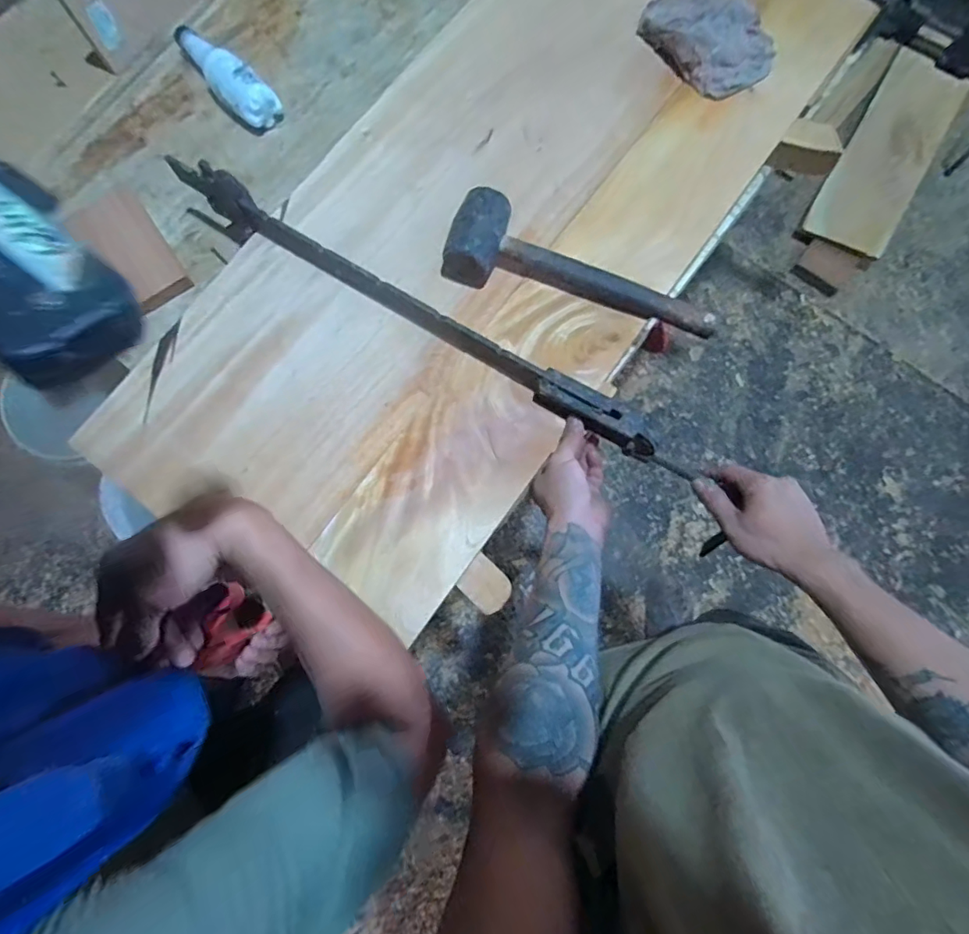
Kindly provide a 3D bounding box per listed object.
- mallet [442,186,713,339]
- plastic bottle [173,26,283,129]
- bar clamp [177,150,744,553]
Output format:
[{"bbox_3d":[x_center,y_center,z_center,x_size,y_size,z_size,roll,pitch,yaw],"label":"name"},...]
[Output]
[{"bbox_3d":[0.110,-0.210,0.609,0.323,0.062,0.107,29,80,5],"label":"mallet"},{"bbox_3d":[-0.377,-0.563,0.742,0.196,0.049,0.057,41,80,7],"label":"plastic bottle"},{"bbox_3d":[-0.043,-0.145,0.617,0.789,0.113,0.056,32,81,6],"label":"bar clamp"}]

